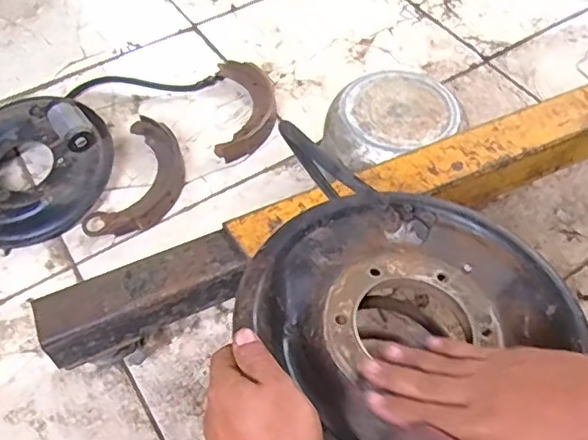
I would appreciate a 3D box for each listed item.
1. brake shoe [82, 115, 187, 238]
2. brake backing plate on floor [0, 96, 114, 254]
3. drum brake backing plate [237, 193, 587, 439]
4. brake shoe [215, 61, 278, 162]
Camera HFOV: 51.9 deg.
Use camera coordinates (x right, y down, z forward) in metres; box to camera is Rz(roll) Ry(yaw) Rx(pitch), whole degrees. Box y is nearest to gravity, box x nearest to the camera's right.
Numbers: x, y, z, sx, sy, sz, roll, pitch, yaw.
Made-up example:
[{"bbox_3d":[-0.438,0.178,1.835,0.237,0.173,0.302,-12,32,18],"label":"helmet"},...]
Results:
[{"bbox_3d":[-0.235,-0.065,0.953,0.115,0.034,0.227,10,56,8],"label":"brake shoe"},{"bbox_3d":[-0.424,-0.089,0.945,0.267,0.092,0.250,0,55,1],"label":"brake backing plate on floor"},{"bbox_3d":[0.086,0.082,0.468,0.246,0.054,0.265,28,60,19],"label":"drum brake backing plate"},{"bbox_3d":[-0.083,-0.193,1.045,0.106,0.034,0.221,0,55,1],"label":"brake shoe"}]

